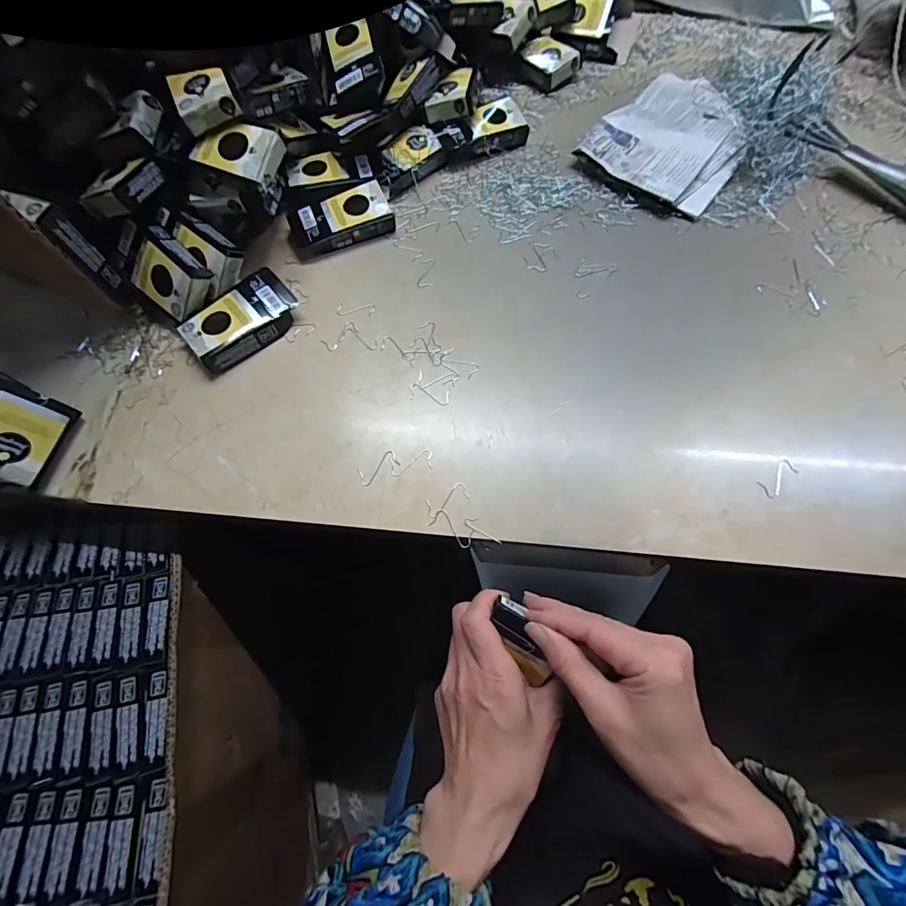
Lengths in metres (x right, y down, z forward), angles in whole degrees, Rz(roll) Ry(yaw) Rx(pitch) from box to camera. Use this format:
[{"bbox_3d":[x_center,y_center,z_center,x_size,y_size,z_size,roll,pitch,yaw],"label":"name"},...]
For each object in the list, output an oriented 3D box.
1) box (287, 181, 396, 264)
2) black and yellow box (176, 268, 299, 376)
[{"bbox_3d":[-0.113,-0.233,0.439,0.101,0.024,0.052,-21,69,-6],"label":"box"},{"bbox_3d":[-0.190,-0.119,0.397,0.099,0.026,0.057,-43,72,-14],"label":"black and yellow box"}]

